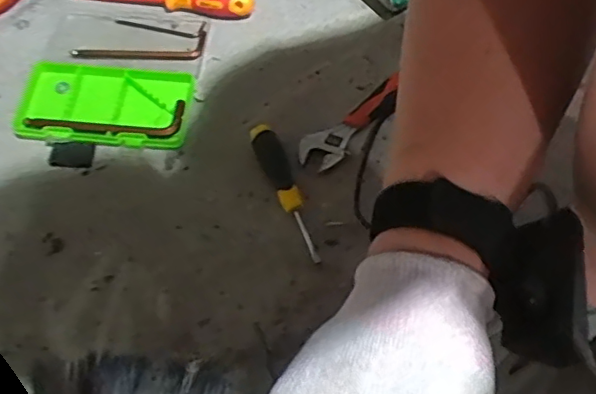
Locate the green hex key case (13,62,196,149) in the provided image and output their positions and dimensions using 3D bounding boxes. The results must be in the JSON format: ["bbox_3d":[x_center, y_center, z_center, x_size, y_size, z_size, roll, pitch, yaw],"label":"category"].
[{"bbox_3d":[-0.216,-0.104,0.658,0.186,0.026,0.098,3,60,4],"label":"green hex key case"}]

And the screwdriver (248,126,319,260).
[{"bbox_3d":[-0.011,-0.010,0.602,0.027,0.021,0.158,-22,61,-10],"label":"screwdriver"}]

